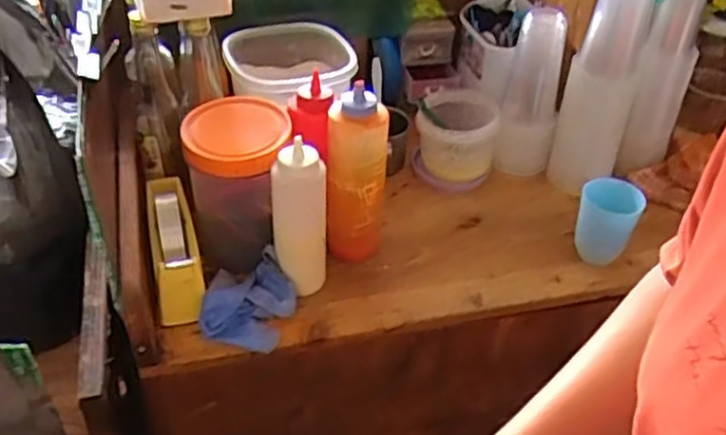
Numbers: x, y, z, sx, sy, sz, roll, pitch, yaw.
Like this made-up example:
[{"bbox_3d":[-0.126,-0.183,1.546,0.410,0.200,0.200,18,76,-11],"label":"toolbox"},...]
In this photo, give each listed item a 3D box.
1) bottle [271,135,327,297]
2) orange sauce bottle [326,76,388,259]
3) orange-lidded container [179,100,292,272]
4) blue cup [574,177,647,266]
[{"bbox_3d":[-0.072,0.011,0.812,0.064,0.191,0.048,2,41,-2],"label":"bottle"},{"bbox_3d":[-0.008,-0.038,0.845,0.069,0.208,0.069,2,41,-2],"label":"orange sauce bottle"},{"bbox_3d":[-0.148,-0.034,0.876,0.123,0.171,0.137,-8,42,-13],"label":"orange-lidded container"},{"bbox_3d":[0.307,0.004,0.913,0.069,0.089,0.063,2,41,-2],"label":"blue cup"}]

